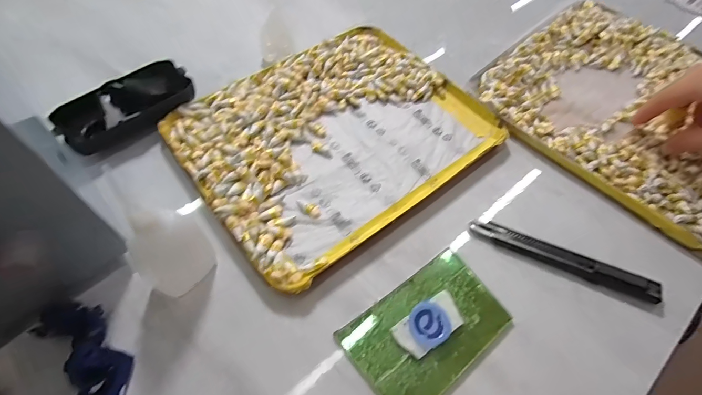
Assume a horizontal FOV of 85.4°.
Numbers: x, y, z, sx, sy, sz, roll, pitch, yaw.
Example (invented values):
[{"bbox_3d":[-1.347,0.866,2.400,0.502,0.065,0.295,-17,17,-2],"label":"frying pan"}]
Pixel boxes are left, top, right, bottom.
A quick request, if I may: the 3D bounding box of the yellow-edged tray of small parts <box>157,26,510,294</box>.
[{"bbox_3d":[-0.013,-0.059,0.332,0.239,0.017,0.191,-33,65,-21],"label":"yellow-edged tray of small parts"}]

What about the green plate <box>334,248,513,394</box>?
[{"bbox_3d":[0.051,0.085,0.250,0.101,0.006,0.066,-33,65,-21],"label":"green plate"}]

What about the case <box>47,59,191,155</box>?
[{"bbox_3d":[-0.193,-0.081,0.327,0.107,0.021,0.048,-35,66,-23],"label":"case"}]

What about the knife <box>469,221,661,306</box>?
[{"bbox_3d":[0.153,0.043,0.278,0.130,0.011,0.016,22,59,11],"label":"knife"}]

